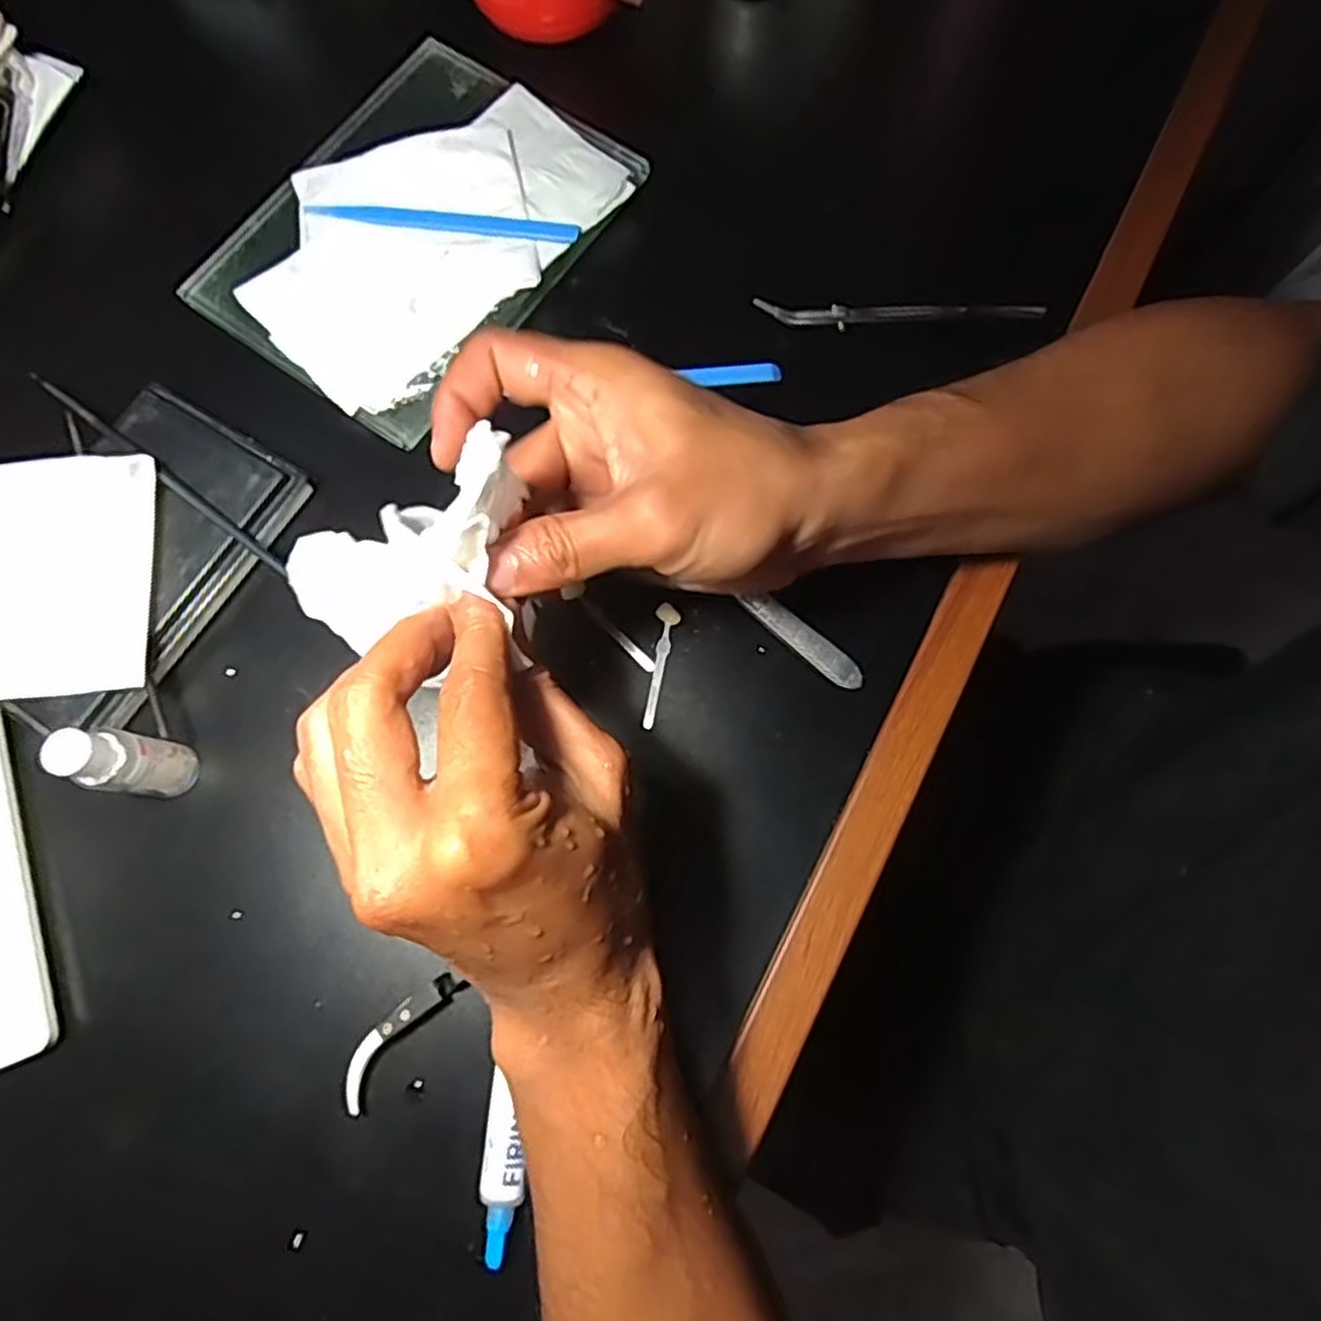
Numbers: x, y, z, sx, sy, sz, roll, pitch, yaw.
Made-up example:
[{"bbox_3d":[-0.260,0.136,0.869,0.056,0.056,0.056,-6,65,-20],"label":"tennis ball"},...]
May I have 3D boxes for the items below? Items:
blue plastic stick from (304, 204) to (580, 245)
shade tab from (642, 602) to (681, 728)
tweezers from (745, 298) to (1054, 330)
[{"bbox_3d":[-0.109,-0.220,0.373,0.134,0.004,0.012,5,76,1],"label":"blue plastic stick"},{"bbox_3d":[-0.001,0.002,0.331,0.010,0.004,0.055,11,76,3],"label":"shade tab"},{"bbox_3d":[0.120,-0.172,0.368,0.143,0.007,0.016,-1,76,0],"label":"tweezers"}]

